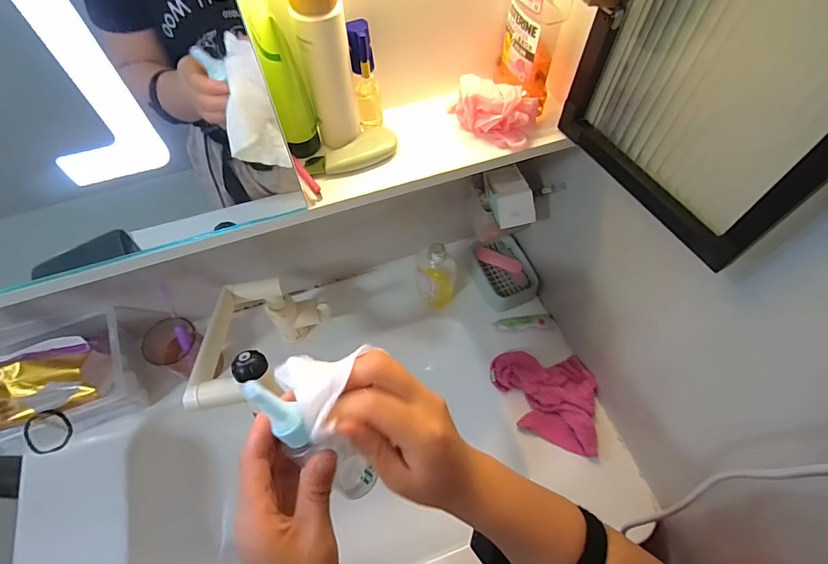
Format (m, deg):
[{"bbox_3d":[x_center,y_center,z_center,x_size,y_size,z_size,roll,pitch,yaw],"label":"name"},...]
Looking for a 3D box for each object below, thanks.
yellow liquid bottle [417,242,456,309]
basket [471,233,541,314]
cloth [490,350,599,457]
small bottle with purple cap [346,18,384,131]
[{"bbox_3d":[0.034,-0.012,0.657,0.065,0.121,0.043,8,60,6],"label":"yellow liquid bottle"},{"bbox_3d":[0.146,-0.019,0.707,0.094,0.036,0.124,-18,61,-9],"label":"basket"},{"bbox_3d":[0.192,0.170,0.612,0.146,0.036,0.138,2,60,2],"label":"cloth"},{"bbox_3d":[-0.043,-0.185,0.389,0.023,0.097,0.026,-6,60,-2],"label":"small bottle with purple cap"}]

